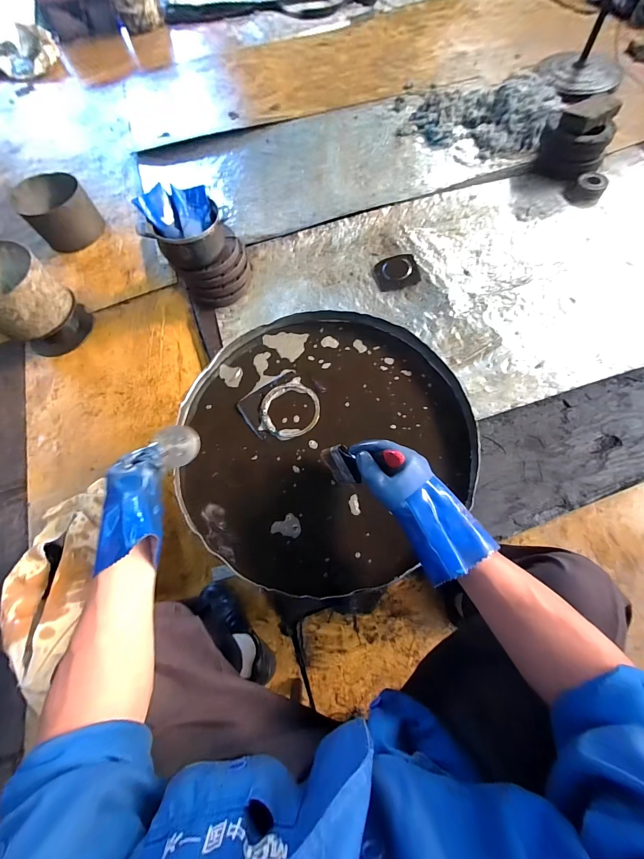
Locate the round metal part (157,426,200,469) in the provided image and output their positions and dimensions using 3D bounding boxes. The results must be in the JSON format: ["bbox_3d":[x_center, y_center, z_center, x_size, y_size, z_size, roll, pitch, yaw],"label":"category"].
[{"bbox_3d":[-0.232,0.026,0.540,0.058,0.019,0.064,-19,81,-23],"label":"round metal part"}]

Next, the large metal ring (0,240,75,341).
[{"bbox_3d":[-1.067,-0.470,1.143,0.295,0.181,0.273,33,72,15],"label":"large metal ring"}]

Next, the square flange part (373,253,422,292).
[{"bbox_3d":[0.294,-0.618,1.290,0.164,0.020,0.146,-13,67,-3],"label":"square flange part"}]

